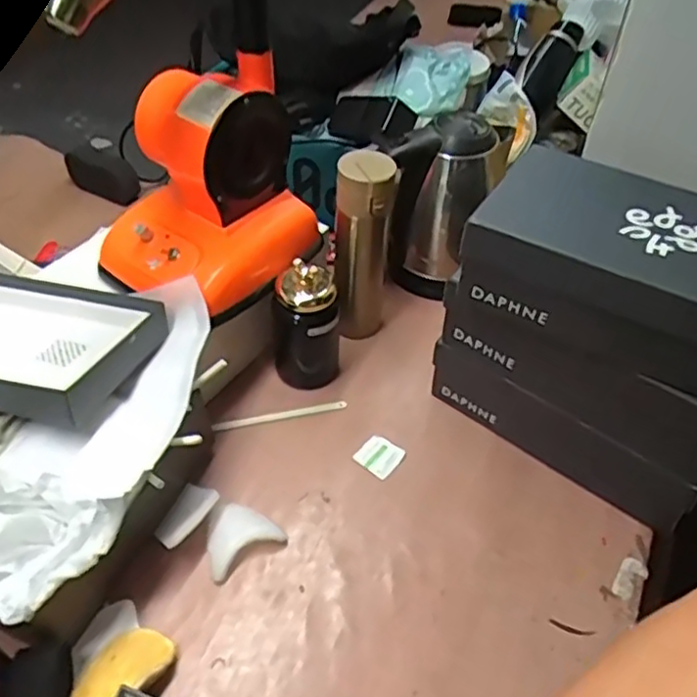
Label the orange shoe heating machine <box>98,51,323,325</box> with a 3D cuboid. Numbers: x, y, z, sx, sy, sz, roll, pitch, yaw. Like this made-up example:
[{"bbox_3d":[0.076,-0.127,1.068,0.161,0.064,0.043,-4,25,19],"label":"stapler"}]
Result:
[{"bbox_3d":[-0.152,-0.174,0.711,0.168,0.189,0.189,27,51,21],"label":"orange shoe heating machine"}]

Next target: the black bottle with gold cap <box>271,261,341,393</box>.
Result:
[{"bbox_3d":[-0.048,-0.031,0.778,0.078,0.158,0.077,-1,46,-4],"label":"black bottle with gold cap"}]

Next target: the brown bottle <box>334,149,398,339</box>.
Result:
[{"bbox_3d":[0.016,-0.114,0.804,0.063,0.243,0.053,2,46,-1],"label":"brown bottle"}]

